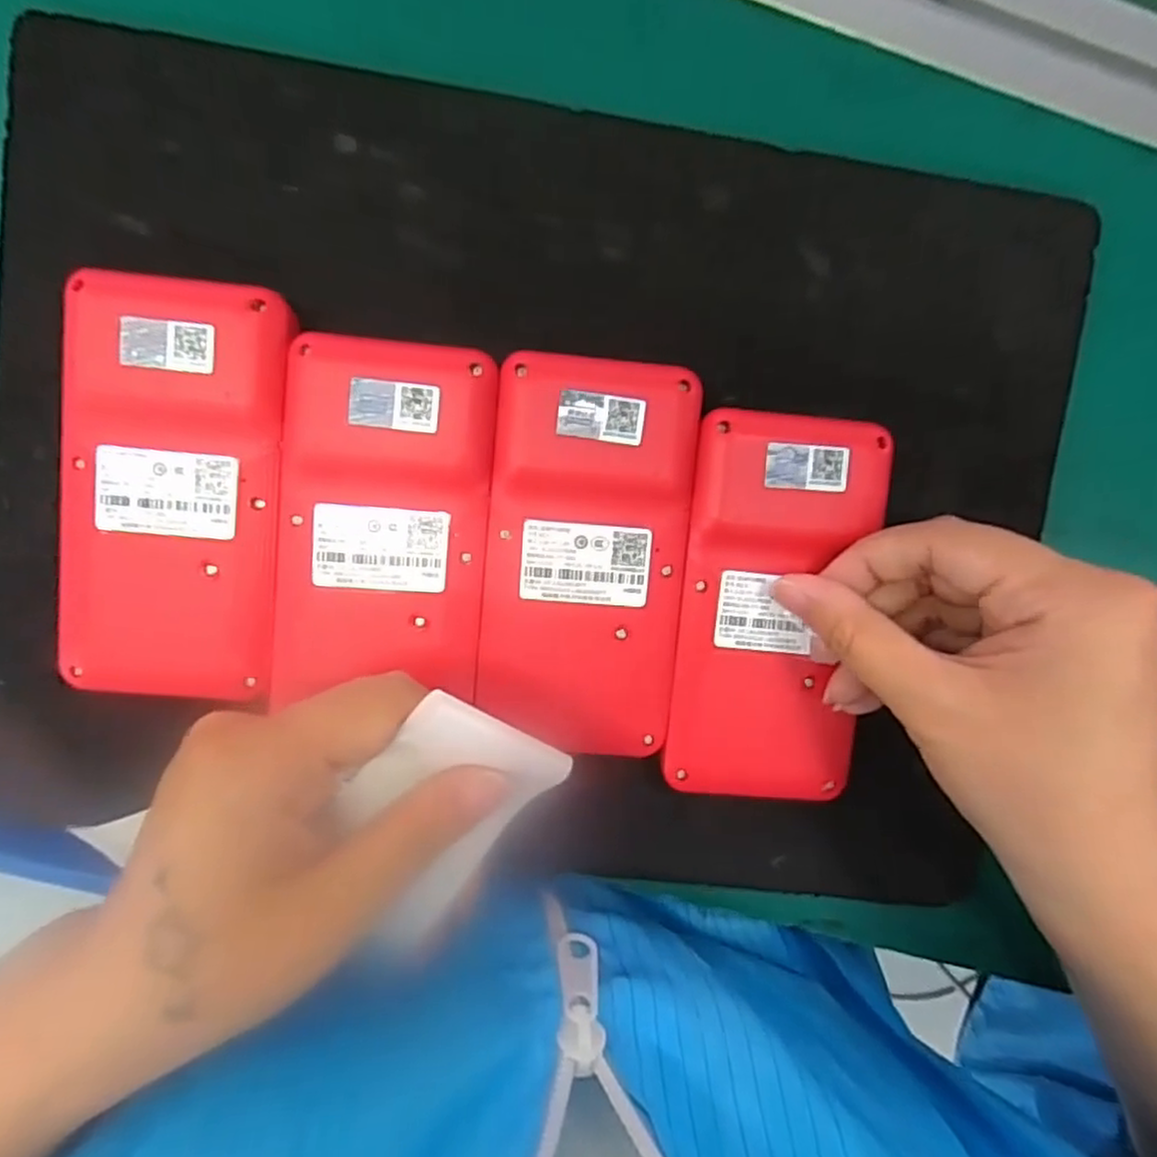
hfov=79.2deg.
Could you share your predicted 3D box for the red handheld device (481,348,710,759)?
[{"bbox_3d":[0.003,-0.005,0.214,0.061,0.014,0.119,5,96,-3],"label":"red handheld device"}]

